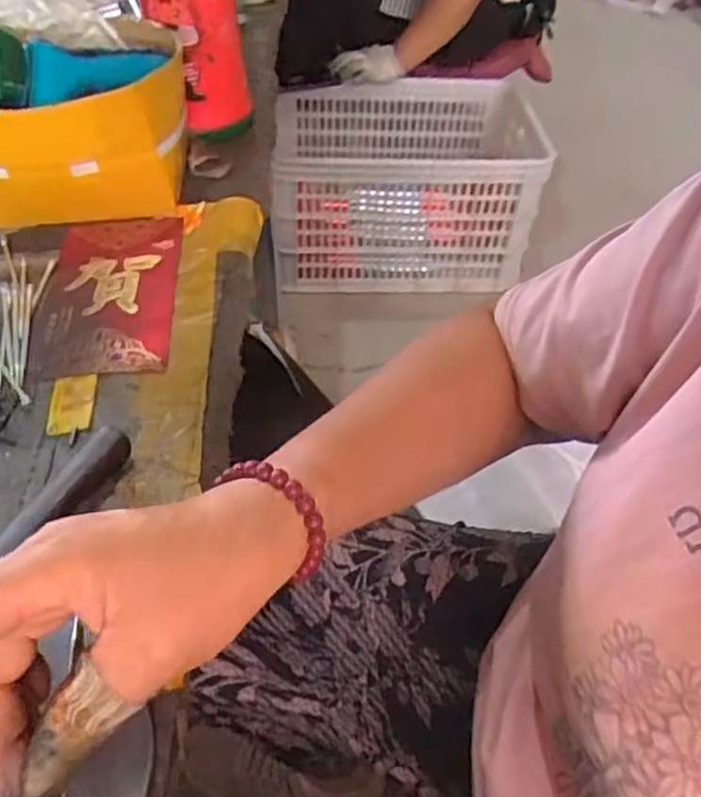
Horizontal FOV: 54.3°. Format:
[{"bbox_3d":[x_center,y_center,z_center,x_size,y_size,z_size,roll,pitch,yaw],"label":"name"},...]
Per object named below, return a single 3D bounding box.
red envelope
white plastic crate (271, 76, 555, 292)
[{"bbox_3d":[-0.167,-0.079,0.470,0.091,0.004,0.163,-3,48,-6],"label":"red envelope"},{"bbox_3d":[0.101,-0.433,1.382,0.493,0.258,0.370,1,47,-2],"label":"white plastic crate"}]

